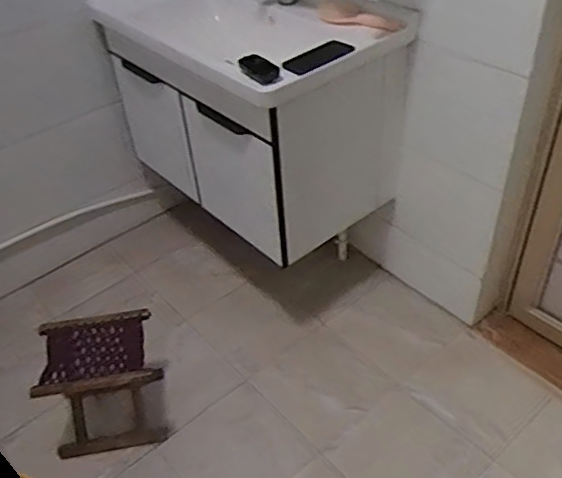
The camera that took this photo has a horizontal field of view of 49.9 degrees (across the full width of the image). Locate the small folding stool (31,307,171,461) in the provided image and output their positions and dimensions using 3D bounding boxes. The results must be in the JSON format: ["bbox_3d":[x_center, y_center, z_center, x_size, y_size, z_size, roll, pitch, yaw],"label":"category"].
[{"bbox_3d":[-0.432,0.342,1.455,0.263,0.244,0.207,-9,41,-8],"label":"small folding stool"}]

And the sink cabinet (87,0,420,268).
[{"bbox_3d":[-0.095,-0.341,1.598,0.717,0.500,0.409,30,49,32],"label":"sink cabinet"}]

